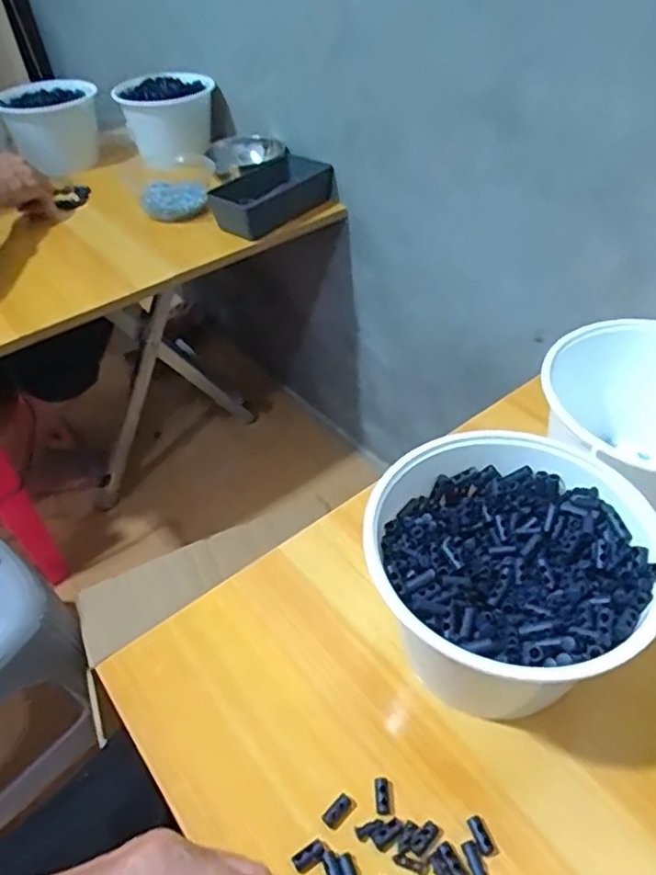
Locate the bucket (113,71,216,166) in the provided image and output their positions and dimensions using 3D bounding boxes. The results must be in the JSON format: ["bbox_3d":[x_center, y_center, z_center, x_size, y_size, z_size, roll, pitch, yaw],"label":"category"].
[{"bbox_3d":[-0.270,-0.542,1.062,0.157,0.121,0.159,-2,45,2],"label":"bucket"}]

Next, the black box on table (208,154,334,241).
[{"bbox_3d":[-0.088,-0.358,0.916,0.177,0.054,0.108,-36,53,-28],"label":"black box on table"}]

